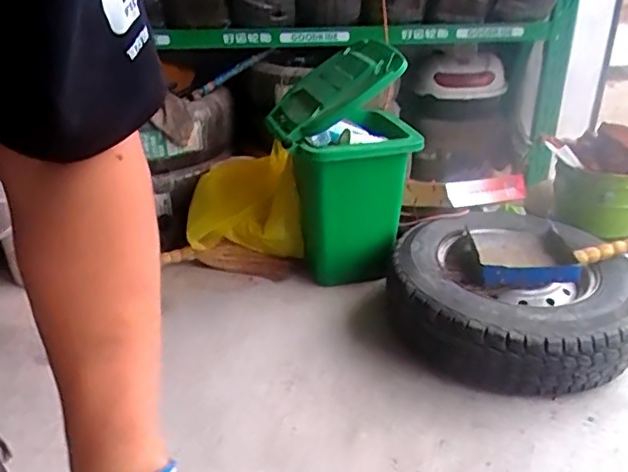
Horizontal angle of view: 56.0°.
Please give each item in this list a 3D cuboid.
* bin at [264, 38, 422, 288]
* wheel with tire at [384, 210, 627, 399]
[{"bbox_3d":[0.068,-0.180,1.650,0.356,0.625,0.315,-6,27,-10],"label":"bin"},{"bbox_3d":[0.520,0.127,1.484,0.563,0.212,0.588,-1,27,0],"label":"wheel with tire"}]

